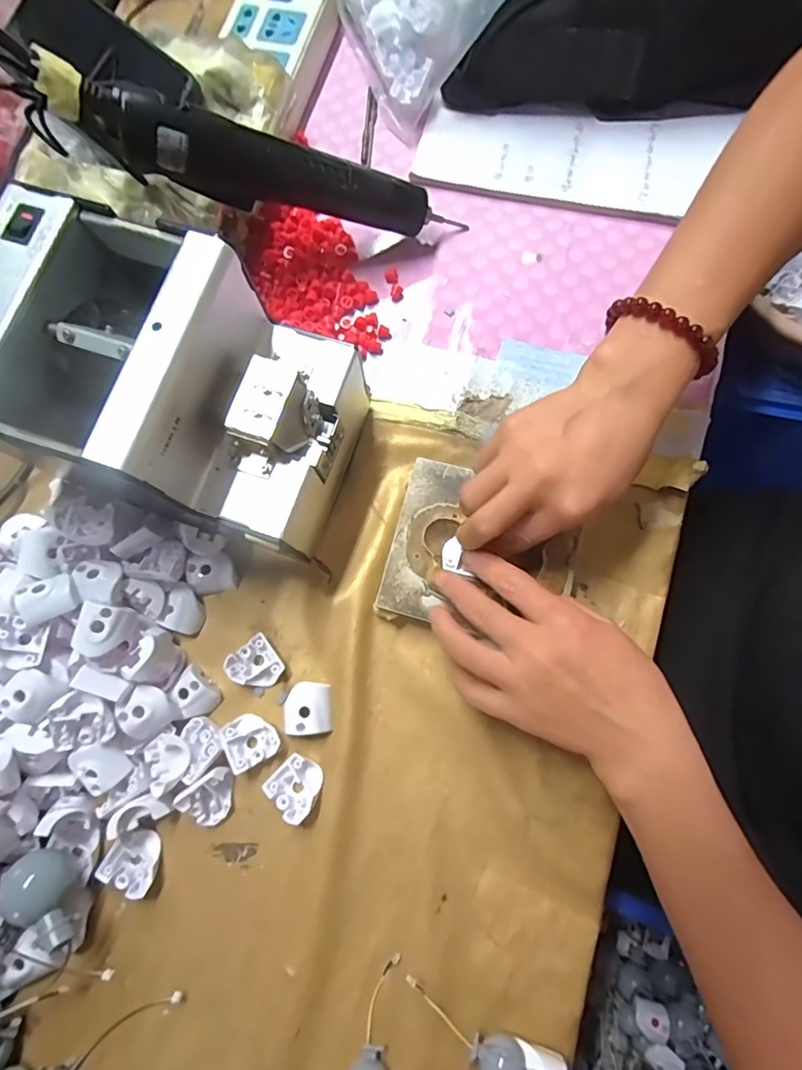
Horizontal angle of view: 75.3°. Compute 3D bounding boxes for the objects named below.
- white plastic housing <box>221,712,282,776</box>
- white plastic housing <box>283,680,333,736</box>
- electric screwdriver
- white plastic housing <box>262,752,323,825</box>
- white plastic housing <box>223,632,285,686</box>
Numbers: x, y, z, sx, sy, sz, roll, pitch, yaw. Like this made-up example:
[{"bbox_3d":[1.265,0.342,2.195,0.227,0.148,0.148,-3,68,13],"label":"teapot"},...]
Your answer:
[{"bbox_3d":[-0.096,0.131,0.333,0.030,0.015,0.030,-29,77,-2],"label":"white plastic housing"},{"bbox_3d":[-0.060,0.111,0.334,0.028,0.014,0.032,-5,77,4],"label":"white plastic housing"},{"bbox_3d":[-0.078,-0.232,0.334,0.252,0.037,0.030,1,78,-25],"label":"electric screwdriver"},{"bbox_3d":[-0.065,0.157,0.325,0.031,0.016,0.031,40,84,12],"label":"white plastic housing"},{"bbox_3d":[-0.096,0.087,0.345,0.032,0.015,0.031,-38,77,-4],"label":"white plastic housing"}]

